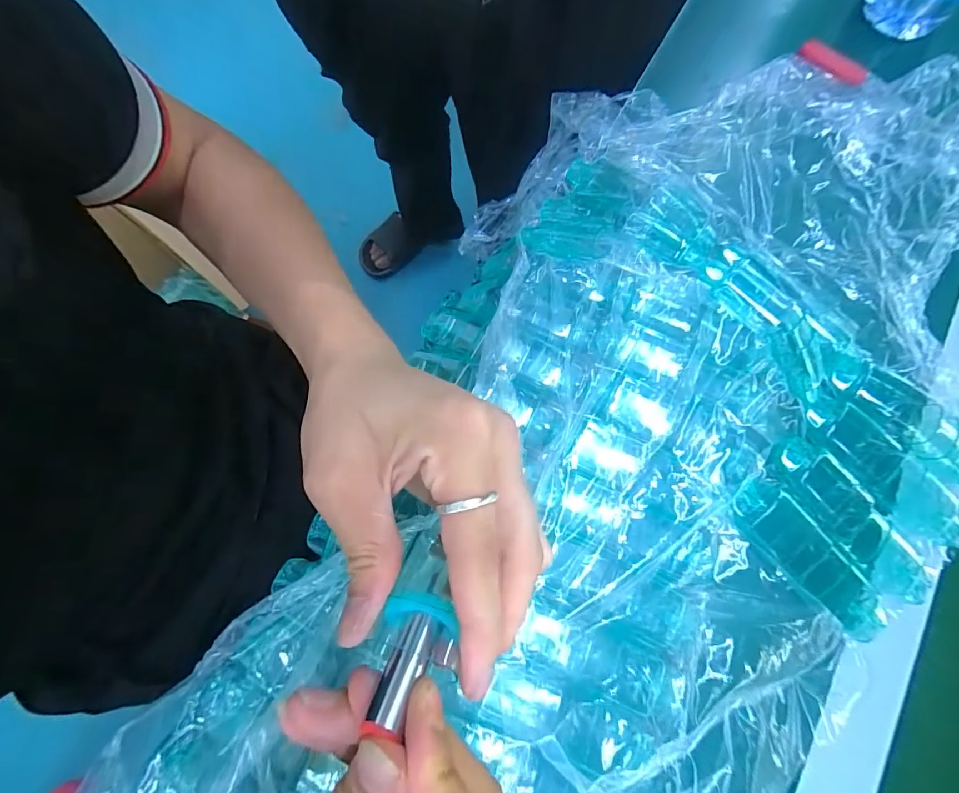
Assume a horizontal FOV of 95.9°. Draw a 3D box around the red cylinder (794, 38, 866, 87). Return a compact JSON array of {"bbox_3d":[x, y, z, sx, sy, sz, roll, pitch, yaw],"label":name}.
[{"bbox_3d":[0.280,-0.264,0.343,0.063,0.009,0.011,16,79,-12],"label":"red cylinder"}]

